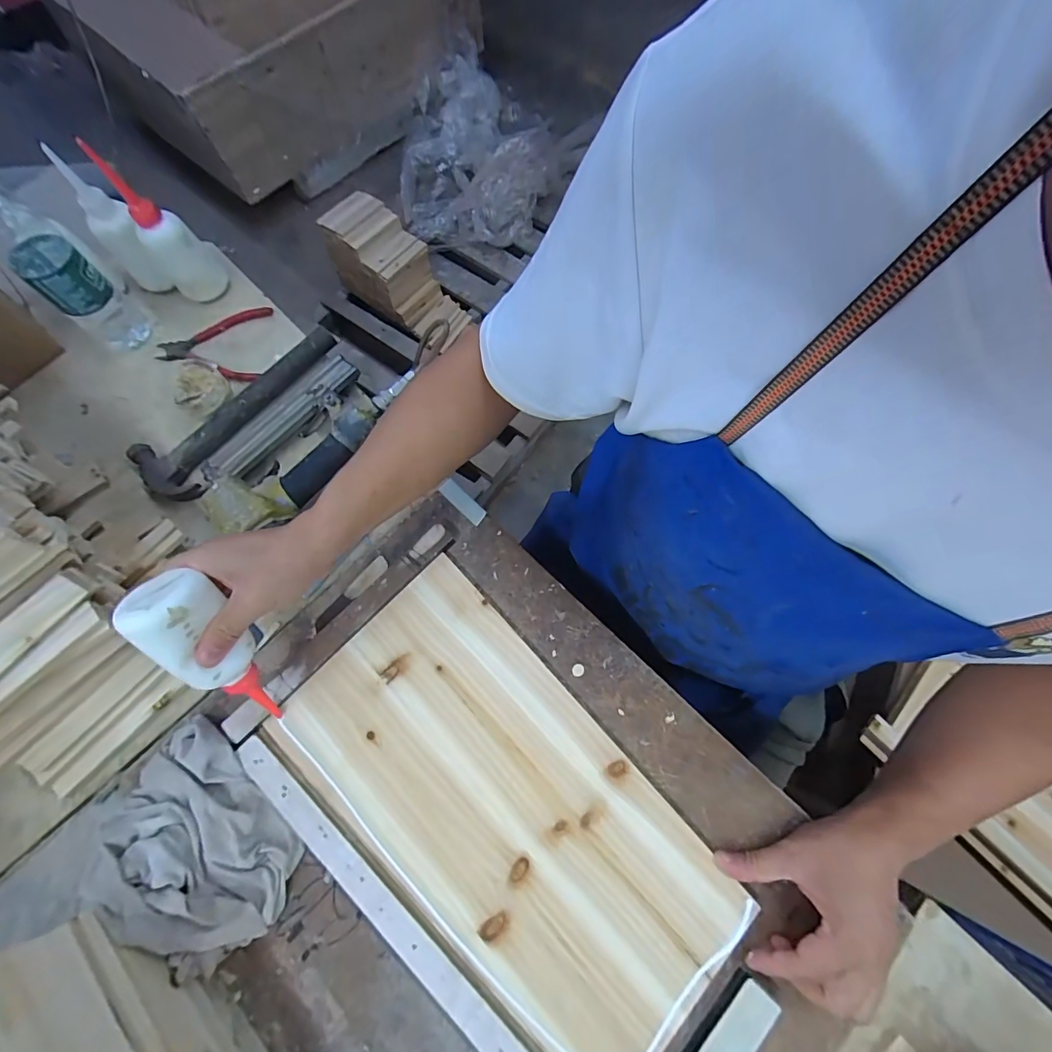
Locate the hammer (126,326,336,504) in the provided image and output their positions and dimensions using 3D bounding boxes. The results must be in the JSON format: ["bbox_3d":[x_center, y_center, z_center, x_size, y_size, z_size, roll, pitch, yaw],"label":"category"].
[{"bbox_3d":[-0.350,-0.148,0.544,0.094,0.027,0.273,35,76,14],"label":"hammer"}]

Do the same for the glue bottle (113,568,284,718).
[{"bbox_3d":[-0.261,0.115,0.383,0.055,0.169,0.051,-17,40,-5],"label":"glue bottle"}]

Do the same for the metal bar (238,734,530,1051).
[{"bbox_3d":[-0.096,0.348,0.380,0.447,0.008,0.027,40,77,13],"label":"metal bar"}]

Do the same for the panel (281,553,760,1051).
[{"bbox_3d":[-0.021,0.250,0.414,0.217,0.008,0.414,-43,76,-12],"label":"panel"}]

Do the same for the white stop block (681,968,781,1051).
[{"bbox_3d":[0.154,0.415,0.354,0.110,0.011,0.038,-43,74,-12],"label":"white stop block"}]

